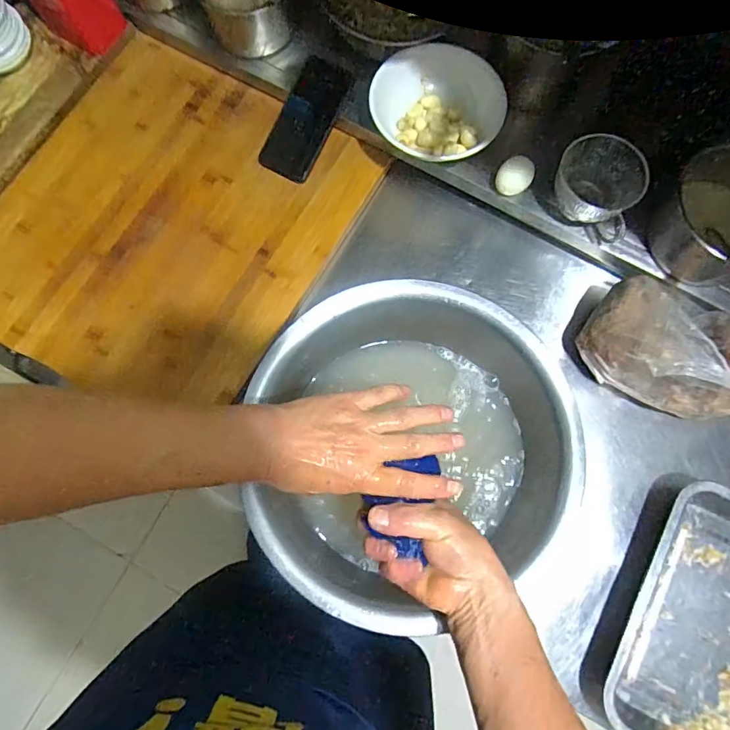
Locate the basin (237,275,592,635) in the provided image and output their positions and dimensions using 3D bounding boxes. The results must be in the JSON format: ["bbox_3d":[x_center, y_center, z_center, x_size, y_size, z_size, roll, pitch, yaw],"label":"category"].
[{"bbox_3d":[0.048,0.097,0.543,0.331,0.108,0.358,0,77,-2],"label":"basin"}]

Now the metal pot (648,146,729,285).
[{"bbox_3d":[0.427,-0.174,0.573,0.138,0.083,0.153,-22,78,-5],"label":"metal pot"}]

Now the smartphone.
[{"bbox_3d":[-0.085,-0.344,0.670,0.075,0.014,0.162,29,97,5],"label":"smartphone"}]

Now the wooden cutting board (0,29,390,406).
[{"bbox_3d":[-0.276,-0.197,0.653,0.440,0.025,0.478,30,78,5],"label":"wooden cutting board"}]

